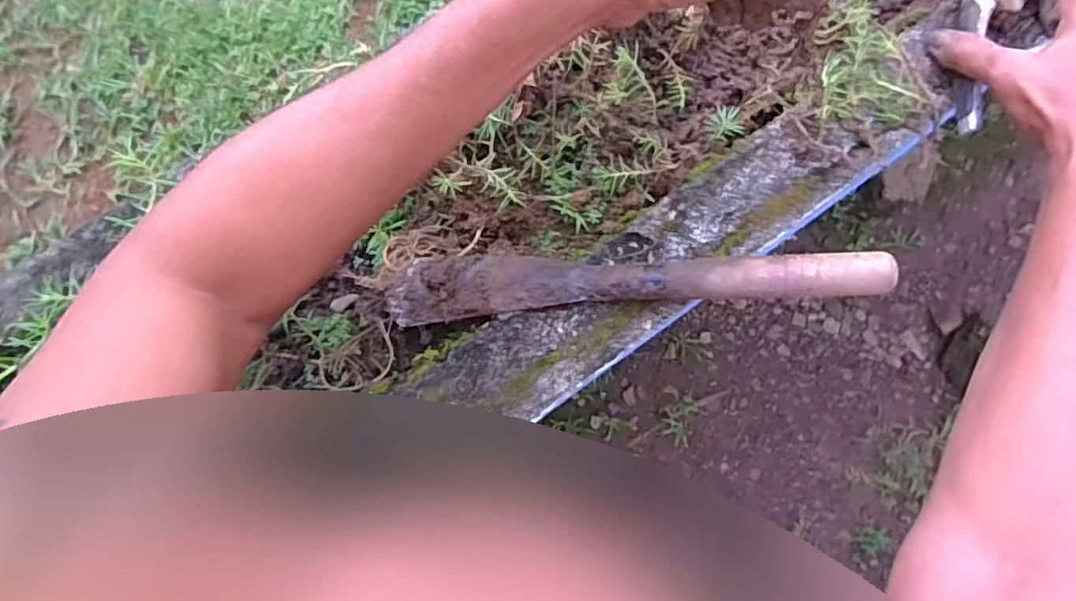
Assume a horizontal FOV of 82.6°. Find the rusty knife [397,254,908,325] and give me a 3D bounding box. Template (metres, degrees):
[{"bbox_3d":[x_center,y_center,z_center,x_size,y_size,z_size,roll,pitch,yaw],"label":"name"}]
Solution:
[{"bbox_3d":[0.048,-0.009,0.361,0.290,0.020,0.043,-2,76,13],"label":"rusty knife"}]

